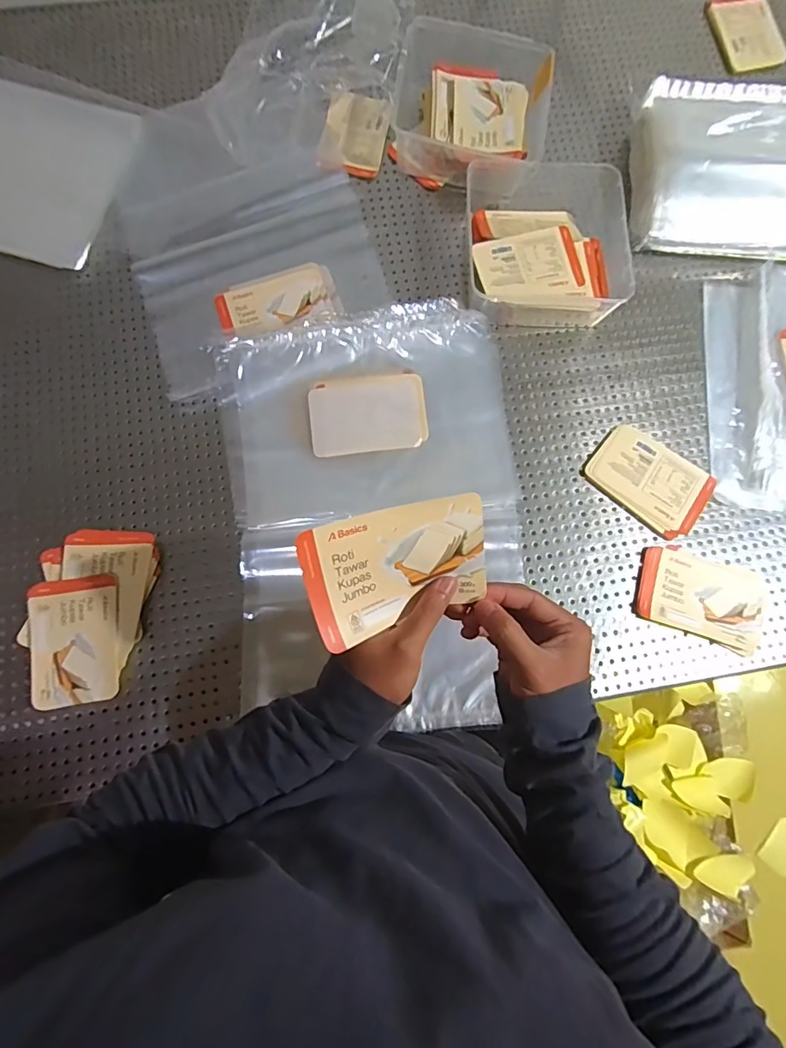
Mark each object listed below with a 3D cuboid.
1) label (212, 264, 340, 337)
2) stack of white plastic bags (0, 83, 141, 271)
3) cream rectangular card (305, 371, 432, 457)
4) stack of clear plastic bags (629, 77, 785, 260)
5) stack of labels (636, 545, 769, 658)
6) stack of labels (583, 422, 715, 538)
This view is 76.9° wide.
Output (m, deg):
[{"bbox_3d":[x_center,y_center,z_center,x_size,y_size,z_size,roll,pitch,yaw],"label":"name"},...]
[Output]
[{"bbox_3d":[-0.147,-0.285,0.636,0.150,0.007,0.084,-18,78,-9],"label":"label"},{"bbox_3d":[-0.501,-0.466,0.639,0.297,0.025,0.227,10,82,-13],"label":"stack of white plastic bags"},{"bbox_3d":[-0.030,-0.132,0.591,0.135,0.010,0.094,-6,79,-1],"label":"cream rectangular card"},{"bbox_3d":[0.533,-0.470,0.651,0.424,0.079,0.242,3,79,0],"label":"stack of clear plastic bags"},{"bbox_3d":[0.355,0.085,0.569,0.146,0.017,0.094,17,80,3],"label":"stack of labels"},{"bbox_3d":[0.310,-0.054,0.598,0.138,0.009,0.094,40,82,7],"label":"stack of labels"}]

